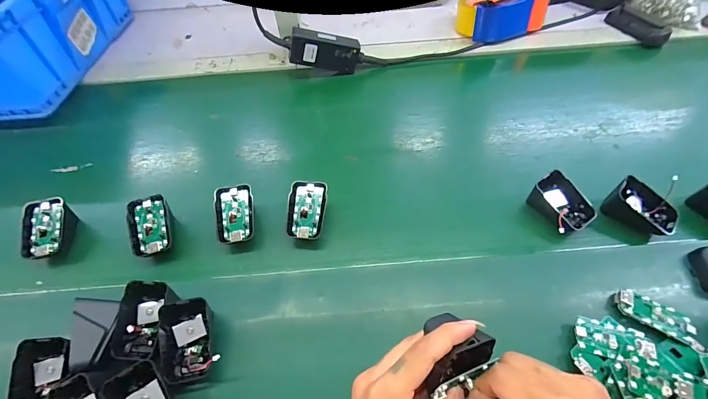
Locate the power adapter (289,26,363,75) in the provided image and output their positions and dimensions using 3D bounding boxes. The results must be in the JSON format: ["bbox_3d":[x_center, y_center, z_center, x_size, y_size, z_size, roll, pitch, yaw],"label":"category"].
[{"bbox_3d":[-0.049,-0.249,0.568,0.113,0.053,0.027,4,50,-17],"label":"power adapter"}]

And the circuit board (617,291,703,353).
[{"bbox_3d":[0.290,0.111,0.323,0.067,0.008,0.033,25,58,20],"label":"circuit board"}]

